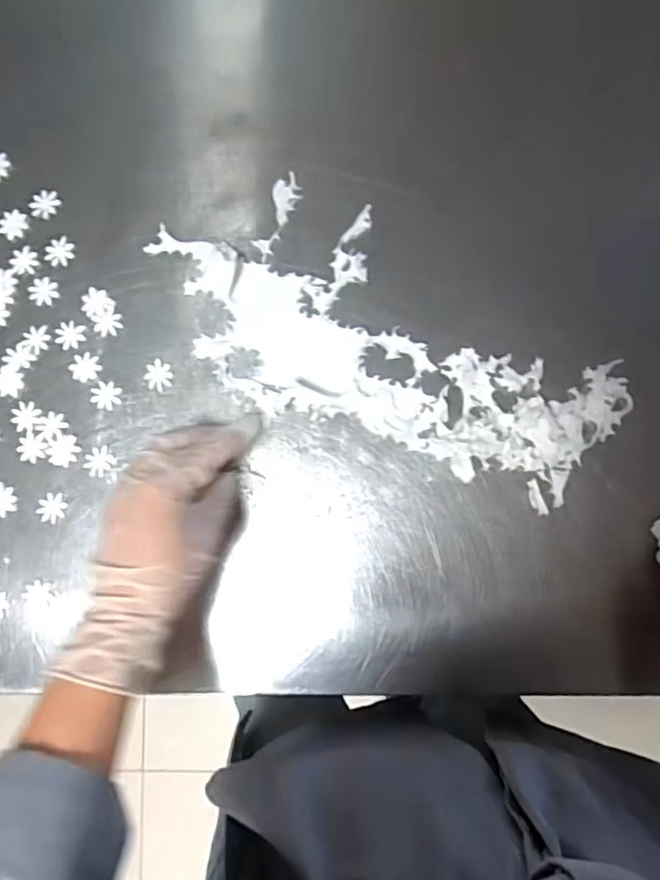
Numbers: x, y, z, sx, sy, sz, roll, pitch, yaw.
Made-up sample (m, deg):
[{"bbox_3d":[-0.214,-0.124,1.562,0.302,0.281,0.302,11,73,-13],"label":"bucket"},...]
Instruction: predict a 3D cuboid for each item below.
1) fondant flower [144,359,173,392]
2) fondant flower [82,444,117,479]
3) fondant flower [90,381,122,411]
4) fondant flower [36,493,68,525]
[{"bbox_3d":[-0.124,-0.047,0.440,0.020,0.004,0.021,0,83,3],"label":"fondant flower"},{"bbox_3d":[-0.166,0.015,0.435,0.022,0.004,0.020,0,83,3],"label":"fondant flower"},{"bbox_3d":[-0.162,-0.032,0.440,0.021,0.004,0.020,0,83,3],"label":"fondant flower"},{"bbox_3d":[-0.199,0.049,0.434,0.021,0.004,0.020,0,83,3],"label":"fondant flower"}]

